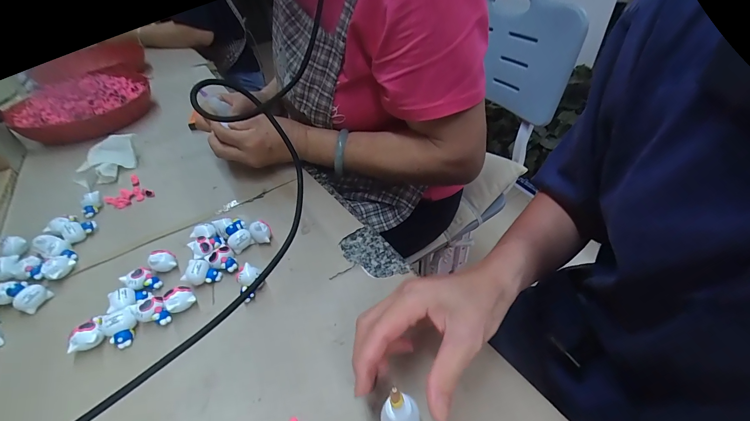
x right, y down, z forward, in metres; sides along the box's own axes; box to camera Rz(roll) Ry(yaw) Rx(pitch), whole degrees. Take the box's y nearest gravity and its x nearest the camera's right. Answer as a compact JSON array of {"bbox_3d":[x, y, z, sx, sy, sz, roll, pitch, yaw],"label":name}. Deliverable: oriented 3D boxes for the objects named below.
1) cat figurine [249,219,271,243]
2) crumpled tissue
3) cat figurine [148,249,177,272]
[{"bbox_3d":[-0.131,0.026,0.377,0.021,0.031,0.017,-23,46,-19],"label":"cat figurine"},{"bbox_3d":[-0.409,-0.078,0.502,0.060,0.040,0.092,25,50,28],"label":"crumpled tissue"},{"bbox_3d":[-0.232,0.055,0.357,0.023,0.024,0.021,-2,43,2],"label":"cat figurine"}]

